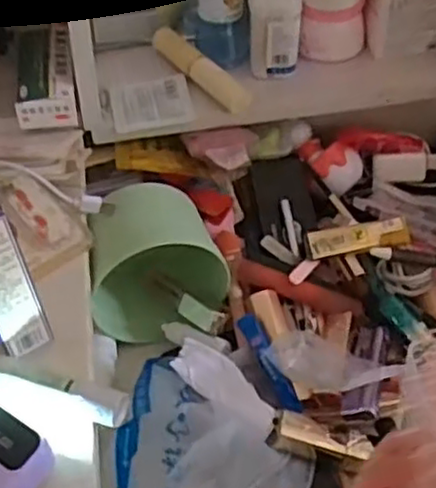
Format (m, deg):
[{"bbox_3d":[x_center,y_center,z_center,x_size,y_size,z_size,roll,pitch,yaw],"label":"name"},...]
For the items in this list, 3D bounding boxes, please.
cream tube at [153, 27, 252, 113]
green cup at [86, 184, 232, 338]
[{"bbox_3d":[-0.017,-0.152,0.610,0.021,0.019,0.131,-29,52,-21],"label":"cream tube"},{"bbox_3d":[-0.052,0.013,0.540,0.102,0.089,0.084,-17,49,-12],"label":"green cup"}]

